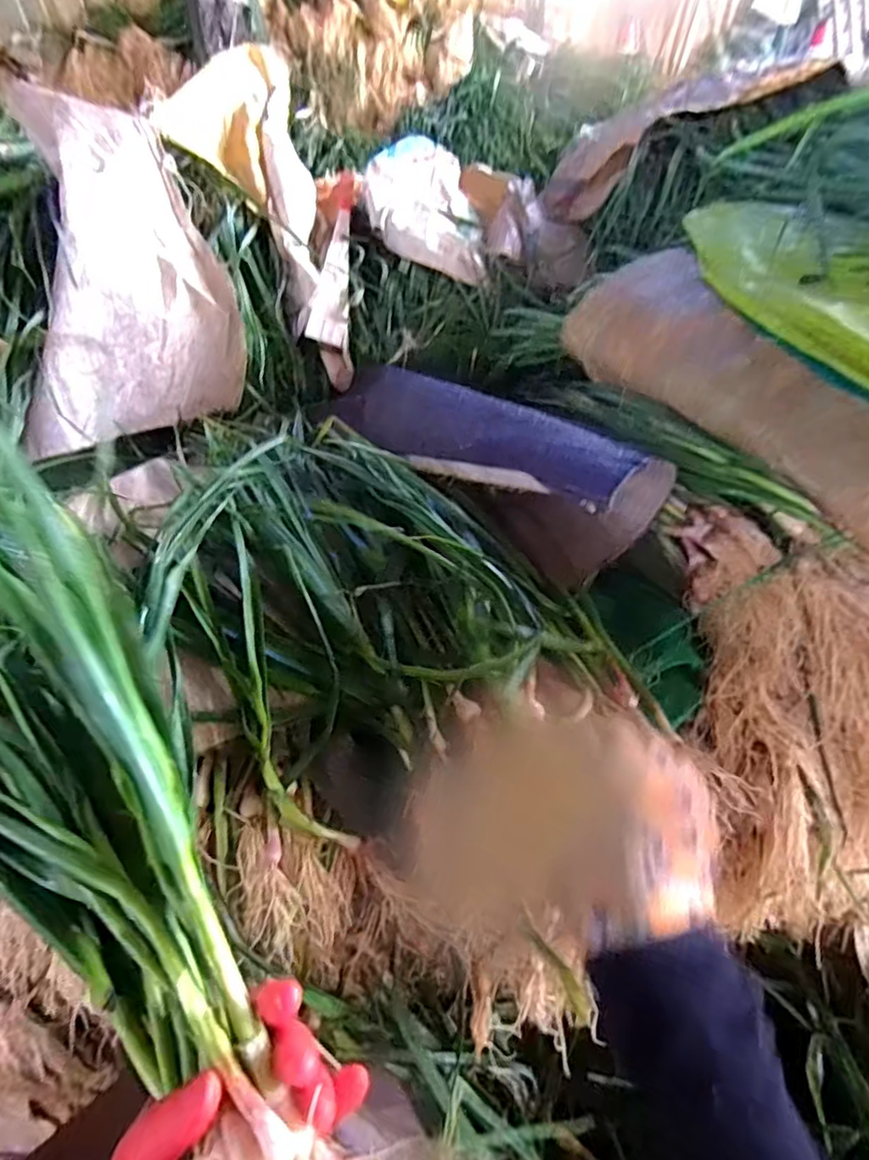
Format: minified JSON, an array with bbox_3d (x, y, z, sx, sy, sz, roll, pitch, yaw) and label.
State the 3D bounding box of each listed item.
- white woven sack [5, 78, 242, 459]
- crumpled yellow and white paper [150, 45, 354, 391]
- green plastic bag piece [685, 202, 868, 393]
[{"bbox_3d":[-0.413,-0.418,0.855,0.254,0.479,0.111,-2,5,-34],"label":"white woven sack"},{"bbox_3d":[-0.260,-0.585,0.966,0.236,0.081,0.638,-18,76,-14],"label":"crumpled yellow and white paper"},{"bbox_3d":[0.333,-0.267,0.537,0.147,0.043,0.417,-10,45,-6],"label":"green plastic bag piece"}]

